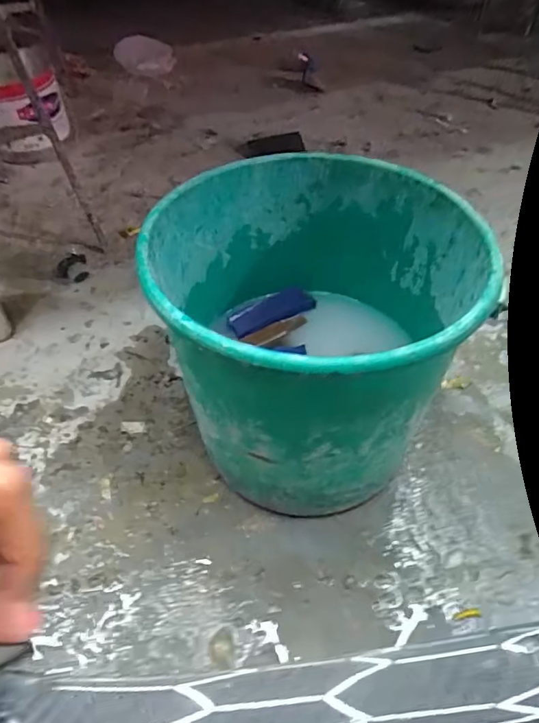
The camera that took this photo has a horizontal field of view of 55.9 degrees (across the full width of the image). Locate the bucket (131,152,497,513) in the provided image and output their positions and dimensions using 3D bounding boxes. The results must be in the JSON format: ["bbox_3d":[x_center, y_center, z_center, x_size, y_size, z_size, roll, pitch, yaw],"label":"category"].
[{"bbox_3d":[0.037,-0.010,0.494,0.264,0.263,0.271,0,47,0],"label":"bucket"}]

